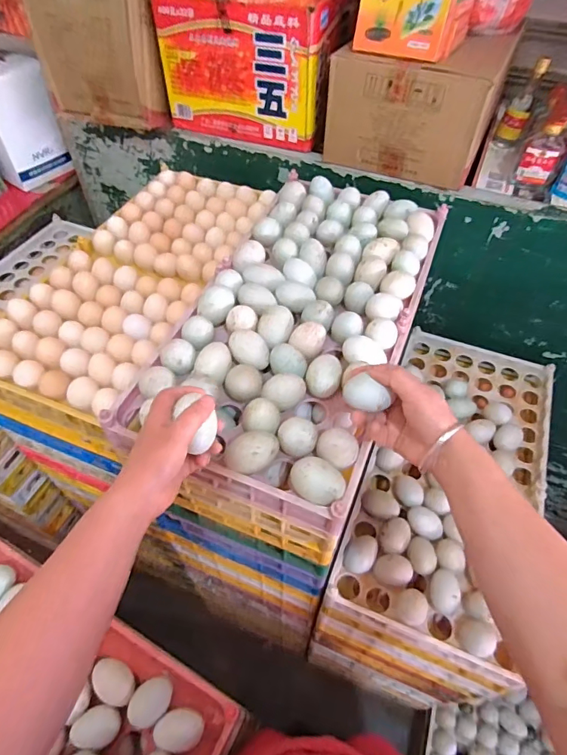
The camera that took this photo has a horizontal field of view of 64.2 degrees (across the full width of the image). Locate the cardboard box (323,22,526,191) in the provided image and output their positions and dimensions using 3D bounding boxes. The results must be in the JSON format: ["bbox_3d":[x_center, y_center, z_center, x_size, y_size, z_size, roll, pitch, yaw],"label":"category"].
[{"bbox_3d":[0.248,-0.511,0.831,0.272,0.173,0.248,21,55,15],"label":"cardboard box"}]

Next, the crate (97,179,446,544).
[{"bbox_3d":[0.034,-0.100,0.650,0.290,0.066,0.562,19,55,13],"label":"crate"}]

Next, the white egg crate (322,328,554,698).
[{"bbox_3d":[0.308,0.174,0.823,0.288,0.102,0.594,19,55,13],"label":"white egg crate"}]

